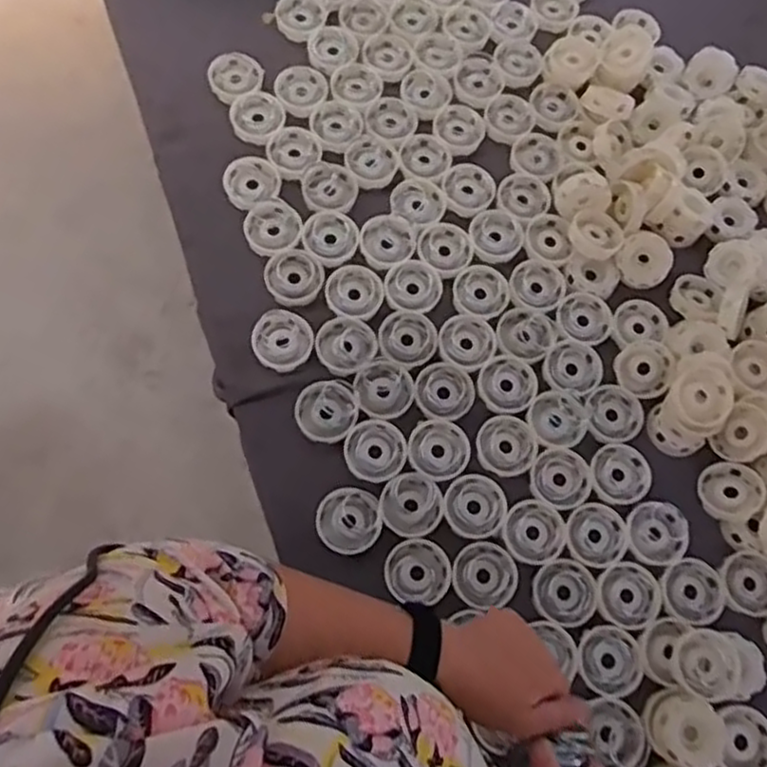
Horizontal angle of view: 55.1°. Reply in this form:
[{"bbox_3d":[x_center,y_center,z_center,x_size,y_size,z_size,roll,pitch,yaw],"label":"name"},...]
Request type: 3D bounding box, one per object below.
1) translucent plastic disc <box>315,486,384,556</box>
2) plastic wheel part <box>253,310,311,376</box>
[{"bbox_3d":[-0.032,0.133,0.714,0.062,0.019,0.062,2,70,-5],"label":"translucent plastic disc"},{"bbox_3d":[-0.105,-0.044,0.763,0.060,0.008,0.062,0,92,1],"label":"plastic wheel part"}]

